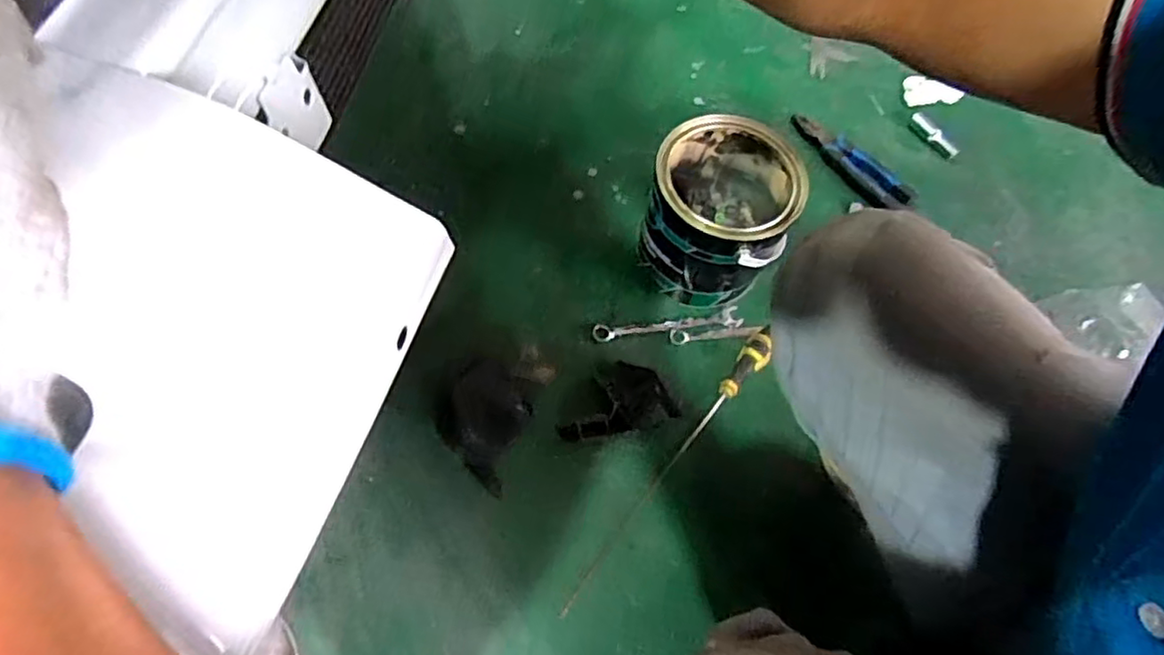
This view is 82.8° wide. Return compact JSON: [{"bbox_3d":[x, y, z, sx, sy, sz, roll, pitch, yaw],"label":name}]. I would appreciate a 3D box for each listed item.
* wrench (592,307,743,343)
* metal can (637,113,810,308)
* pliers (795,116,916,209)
[{"bbox_3d":[0.102,0.000,0.790,0.178,0.015,0.025,-7,67,-9],"label":"wrench"},{"bbox_3d":[0.154,-0.132,0.765,0.160,0.155,0.165,10,67,-1],"label":"metal can"},{"bbox_3d":[0.372,-0.230,0.908,0.188,0.015,0.042,41,69,13],"label":"pliers"}]

